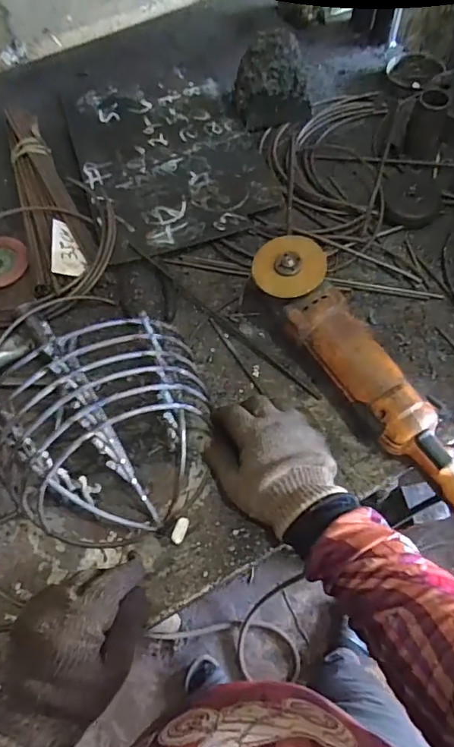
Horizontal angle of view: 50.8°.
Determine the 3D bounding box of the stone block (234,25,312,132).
[{"bbox_3d":[0.066,-0.428,0.691,0.105,0.101,0.071,-13,63,-4],"label":"stone block"}]

